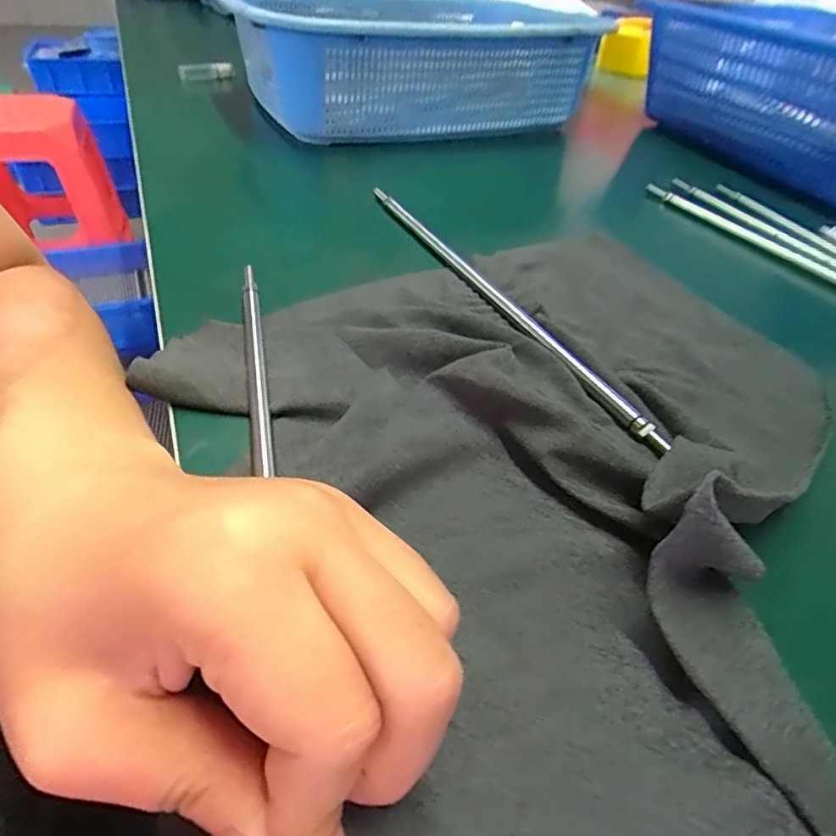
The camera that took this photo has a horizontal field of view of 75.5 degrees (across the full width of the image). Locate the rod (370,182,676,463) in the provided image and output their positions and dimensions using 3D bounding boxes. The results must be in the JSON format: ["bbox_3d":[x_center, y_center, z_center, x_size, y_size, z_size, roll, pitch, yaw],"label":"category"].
[{"bbox_3d":[0.033,-0.070,0.287,0.013,0.005,0.255,-17,49,-23],"label":"rod"}]

